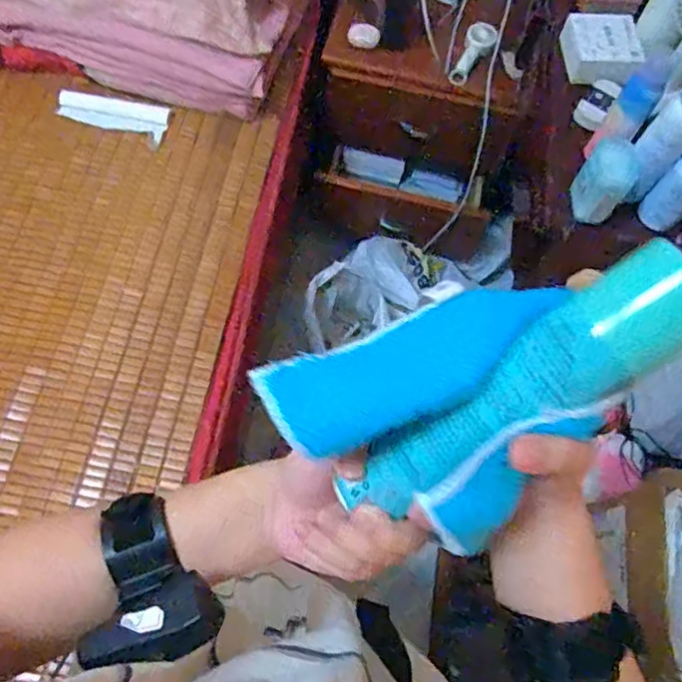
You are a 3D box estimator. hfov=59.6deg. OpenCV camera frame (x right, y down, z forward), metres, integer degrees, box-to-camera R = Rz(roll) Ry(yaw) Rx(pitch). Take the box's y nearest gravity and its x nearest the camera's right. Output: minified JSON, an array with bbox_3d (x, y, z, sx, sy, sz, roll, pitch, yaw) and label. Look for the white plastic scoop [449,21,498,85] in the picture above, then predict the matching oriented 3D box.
[{"bbox_3d":[0.269,-0.583,1.187,0.061,0.051,0.154,20,67,4],"label":"white plastic scoop"}]

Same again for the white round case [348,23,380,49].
[{"bbox_3d":[0.045,-0.599,1.164,0.060,0.037,0.030,8,67,-1],"label":"white round case"}]

